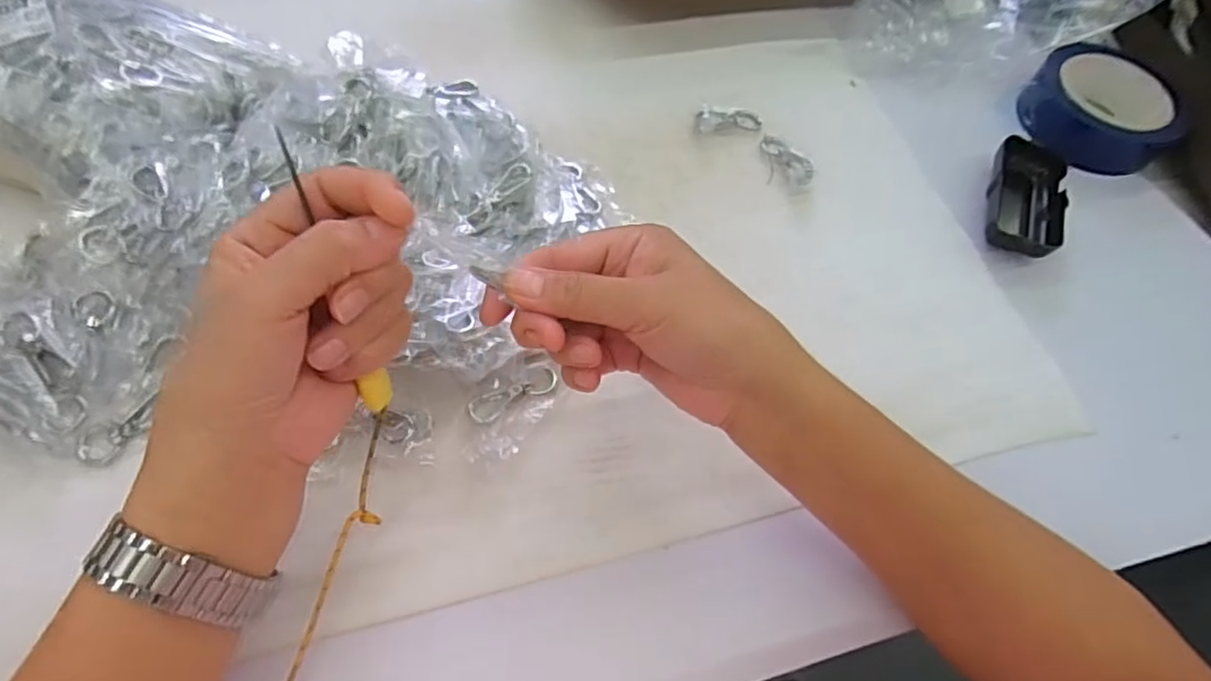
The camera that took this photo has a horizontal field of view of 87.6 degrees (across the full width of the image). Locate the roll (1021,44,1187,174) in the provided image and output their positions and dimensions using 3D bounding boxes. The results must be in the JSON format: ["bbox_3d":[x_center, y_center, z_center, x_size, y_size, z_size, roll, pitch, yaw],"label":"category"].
[{"bbox_3d":[0.415,-0.196,0.530,0.126,0.040,0.115,3,62,-5],"label":"roll"}]

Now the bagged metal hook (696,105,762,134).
[{"bbox_3d":[0.098,-0.174,0.497,0.054,0.015,0.022,-8,64,-10],"label":"bagged metal hook"}]

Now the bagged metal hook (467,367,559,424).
[{"bbox_3d":[-0.055,0.033,0.380,0.055,0.004,0.017,-26,68,-19],"label":"bagged metal hook"}]

